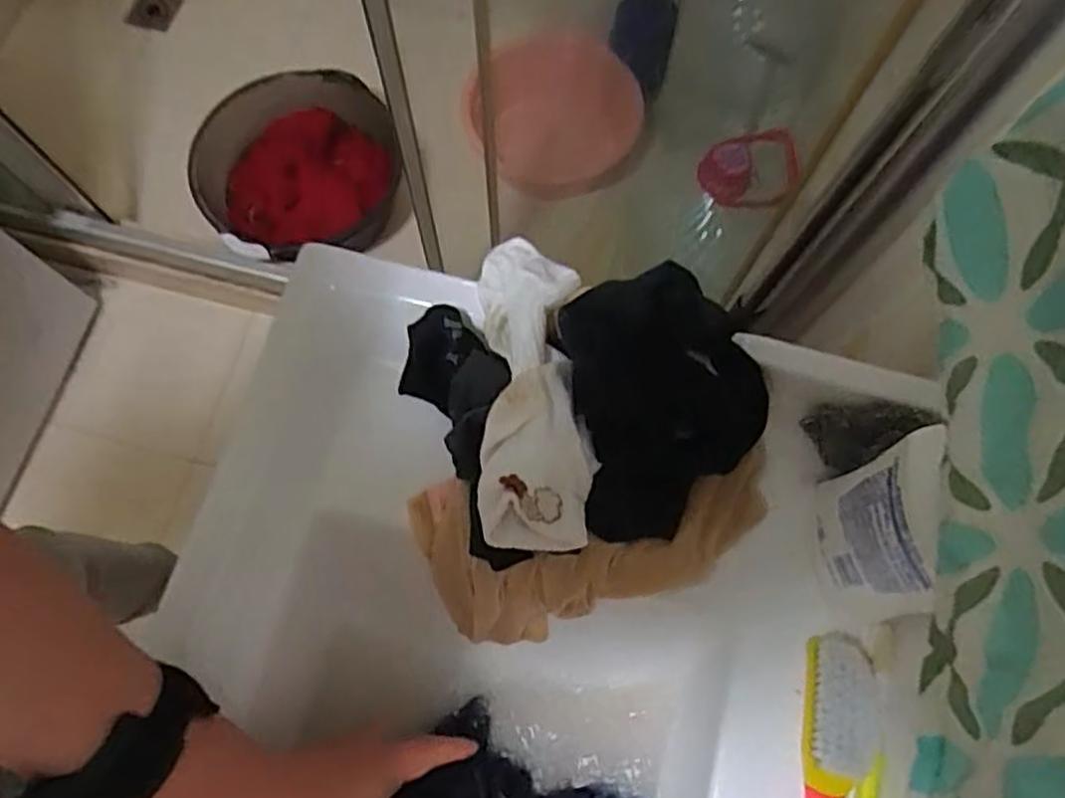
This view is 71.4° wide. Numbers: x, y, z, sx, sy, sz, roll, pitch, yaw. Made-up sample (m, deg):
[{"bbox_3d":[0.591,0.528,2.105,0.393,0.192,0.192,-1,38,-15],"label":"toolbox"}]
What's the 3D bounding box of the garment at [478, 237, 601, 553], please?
[{"bbox_3d":[0.000,-0.013,0.463,0.068,0.046,0.210,-1,73,-2],"label":"garment"}]

